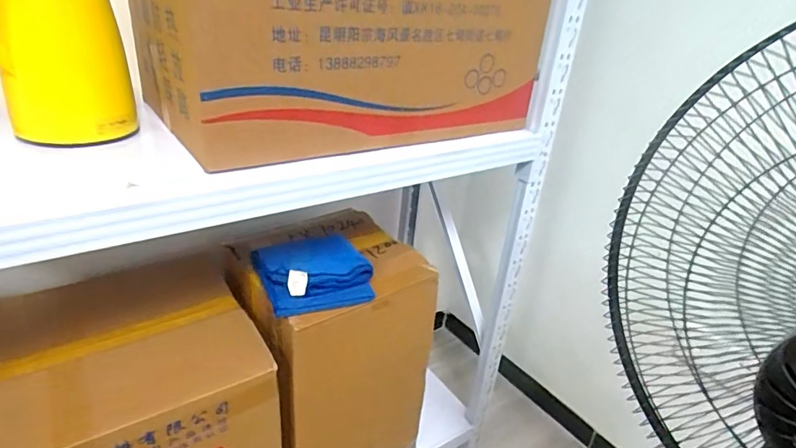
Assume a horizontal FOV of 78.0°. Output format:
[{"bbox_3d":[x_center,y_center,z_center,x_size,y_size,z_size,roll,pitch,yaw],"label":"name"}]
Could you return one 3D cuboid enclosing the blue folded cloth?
[{"bbox_3d":[-0.158,0.079,0.897,0.186,0.053,0.196,-9,30,-28],"label":"blue folded cloth"}]

